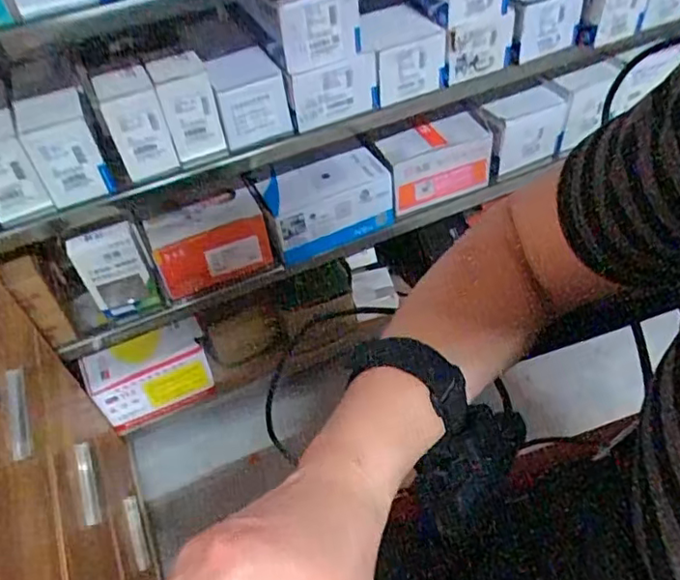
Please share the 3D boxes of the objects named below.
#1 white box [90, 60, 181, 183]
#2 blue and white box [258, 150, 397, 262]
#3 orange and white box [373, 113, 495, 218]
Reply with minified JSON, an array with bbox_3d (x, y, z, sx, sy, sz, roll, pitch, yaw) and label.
[{"bbox_3d":[-0.251,-0.209,0.732,0.065,0.106,0.085,-19,48,-11],"label":"white box"},{"bbox_3d":[-0.020,-0.139,0.925,0.185,0.121,0.098,-21,49,-13],"label":"blue and white box"},{"bbox_3d":[0.152,-0.211,0.970,0.191,0.117,0.072,-26,50,-17],"label":"orange and white box"}]

